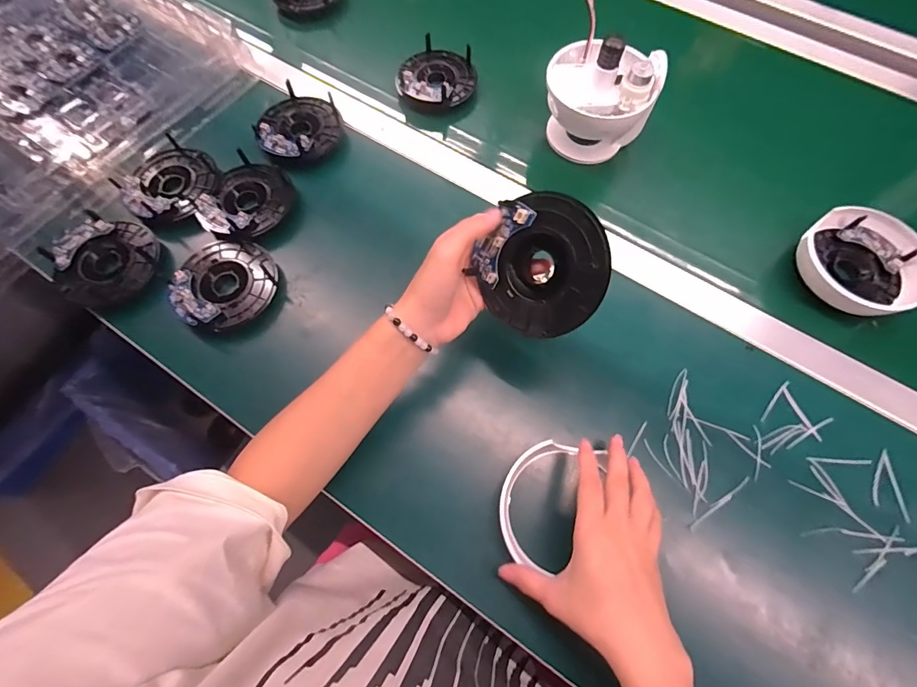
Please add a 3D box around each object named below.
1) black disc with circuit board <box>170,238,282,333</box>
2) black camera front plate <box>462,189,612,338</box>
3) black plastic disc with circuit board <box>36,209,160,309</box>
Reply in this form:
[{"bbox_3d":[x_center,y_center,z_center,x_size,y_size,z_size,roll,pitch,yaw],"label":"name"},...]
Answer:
[{"bbox_3d":[-0.234,-0.062,0.424,0.096,0.032,0.093,0,71,-1],"label":"black disc with circuit board"},{"bbox_3d":[0.060,-0.055,0.305,0.094,0.016,0.097,7,106,27],"label":"black camera front plate"},{"bbox_3d":[-0.362,-0.084,0.428,0.099,0.027,0.096,0,71,-1],"label":"black plastic disc with circuit board"}]

